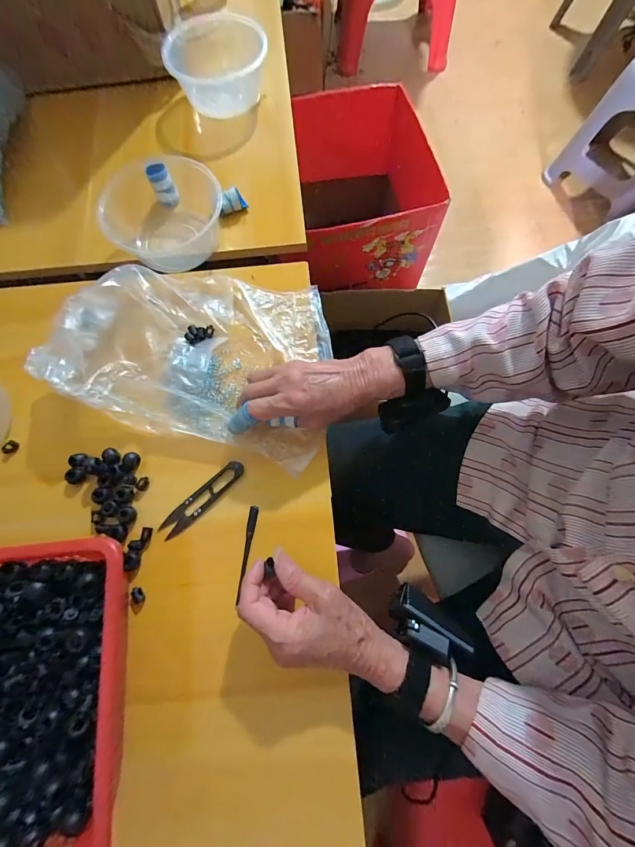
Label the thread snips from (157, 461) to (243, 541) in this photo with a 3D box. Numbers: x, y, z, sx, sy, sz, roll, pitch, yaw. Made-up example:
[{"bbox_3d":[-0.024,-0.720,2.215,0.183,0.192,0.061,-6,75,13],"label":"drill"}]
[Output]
[{"bbox_3d":[-0.120,0.077,0.341,0.101,0.008,0.021,-43,78,-11],"label":"thread snips"}]

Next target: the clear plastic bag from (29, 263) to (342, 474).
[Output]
[{"bbox_3d":[-0.126,-0.089,0.359,0.284,0.063,0.201,14,74,5],"label":"clear plastic bag"}]

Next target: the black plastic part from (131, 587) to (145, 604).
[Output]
[{"bbox_3d":[-0.174,0.166,0.318,0.009,0.008,0.015,-25,75,-6],"label":"black plastic part"}]

